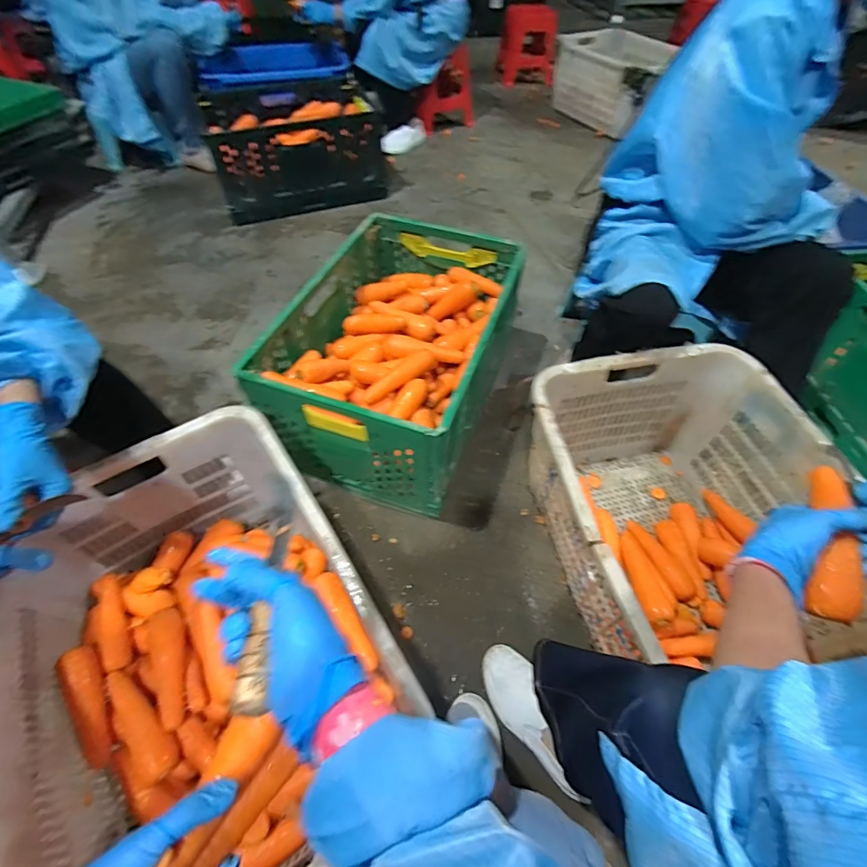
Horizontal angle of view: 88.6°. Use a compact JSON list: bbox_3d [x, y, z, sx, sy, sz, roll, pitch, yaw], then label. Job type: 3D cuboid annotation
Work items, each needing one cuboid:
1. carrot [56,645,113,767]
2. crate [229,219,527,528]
[{"bbox_3d":[-0.481,0.380,0.624,0.033,0.035,0.157,-19,82,-14],"label":"carrot"},{"bbox_3d":[-0.069,-0.198,1.006,0.404,0.269,0.614,17,55,12],"label":"crate"}]

